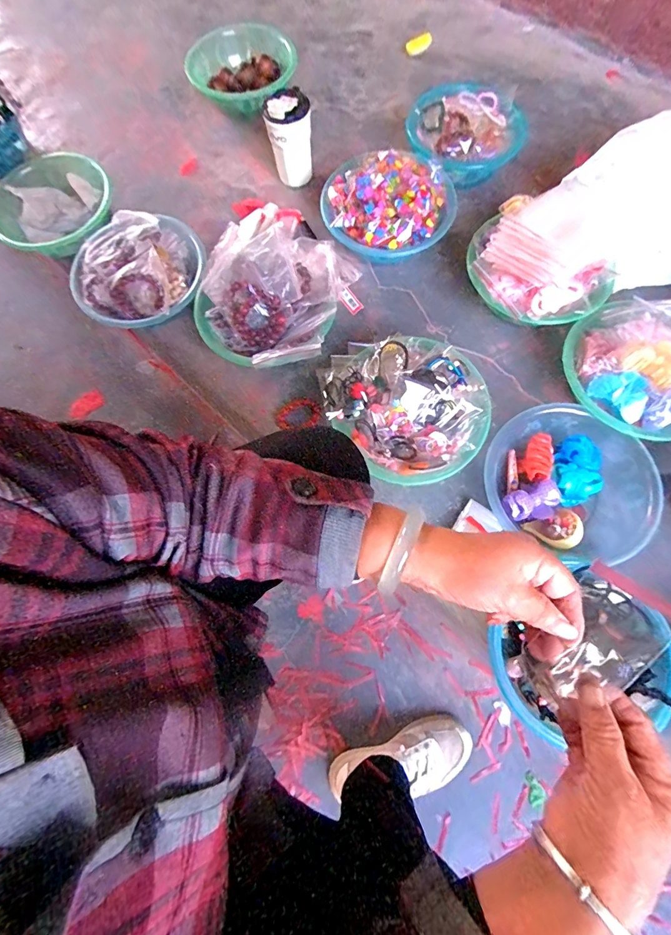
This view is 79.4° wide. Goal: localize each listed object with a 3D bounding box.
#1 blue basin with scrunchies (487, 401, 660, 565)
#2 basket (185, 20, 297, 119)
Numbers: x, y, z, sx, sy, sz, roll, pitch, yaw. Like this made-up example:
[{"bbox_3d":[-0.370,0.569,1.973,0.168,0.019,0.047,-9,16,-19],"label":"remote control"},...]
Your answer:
[{"bbox_3d":[0.349,0.021,0.619,0.225,0.087,0.214,-1,73,2],"label":"blue basin with scrunchies"},{"bbox_3d":[-0.206,-0.878,0.891,0.206,0.080,0.226,-1,73,2],"label":"basket"}]

